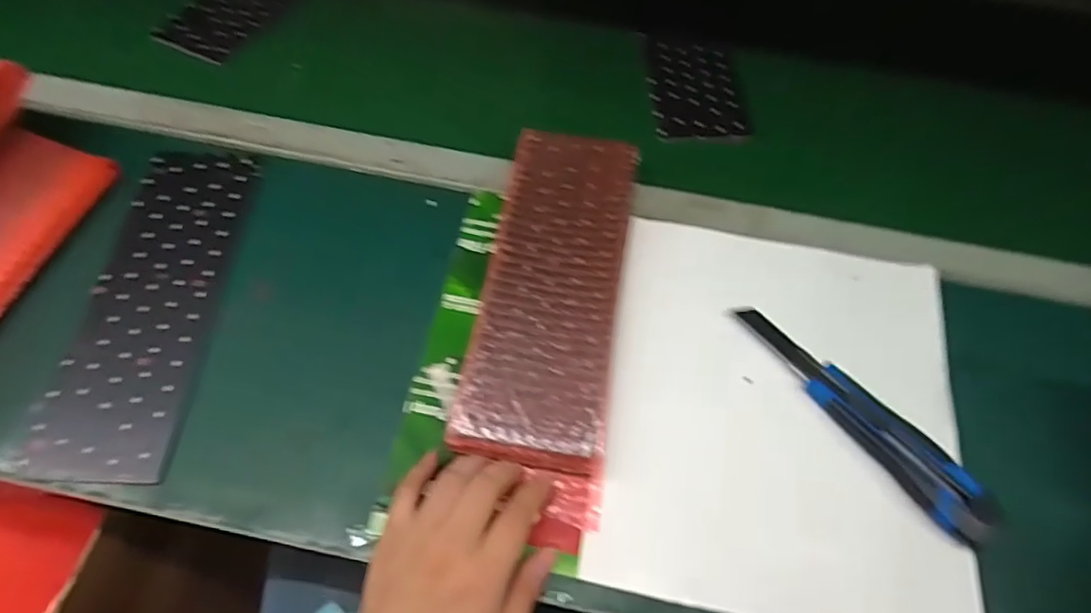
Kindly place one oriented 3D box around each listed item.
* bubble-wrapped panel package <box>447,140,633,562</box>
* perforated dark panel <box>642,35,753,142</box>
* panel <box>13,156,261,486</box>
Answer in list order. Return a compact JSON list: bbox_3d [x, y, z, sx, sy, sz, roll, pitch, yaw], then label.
[{"bbox_3d":[0.005,-0.002,0.455,0.107,0.025,0.324,6,63,1],"label":"bubble-wrapped panel package"},{"bbox_3d":[0.151,-0.222,0.611,0.093,0.010,0.140,1,60,-2],"label":"perforated dark panel"},{"bbox_3d":[-0.296,-0.006,0.457,0.096,0.006,0.268,4,60,0],"label":"panel"}]

